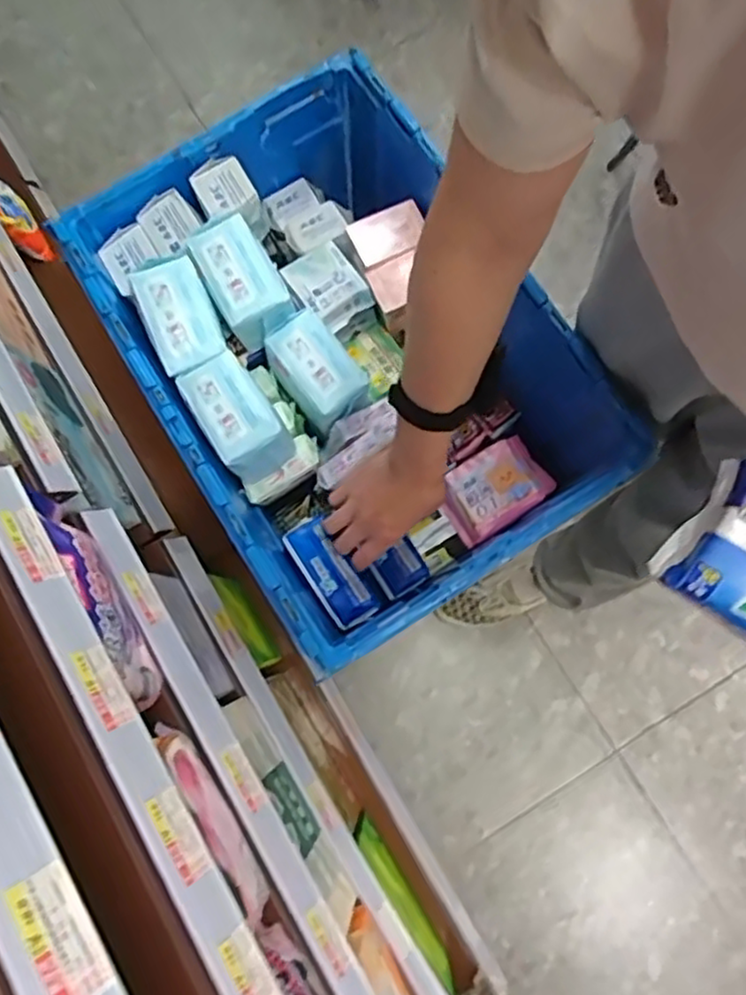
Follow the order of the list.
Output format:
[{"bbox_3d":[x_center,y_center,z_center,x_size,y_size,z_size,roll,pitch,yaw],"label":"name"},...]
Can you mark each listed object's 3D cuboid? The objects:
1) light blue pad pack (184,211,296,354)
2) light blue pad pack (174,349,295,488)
[{"bbox_3d":[-0.147,-0.240,0.772,0.075,0.073,0.124,-32,79,-4],"label":"light blue pad pack"},{"bbox_3d":[-0.148,-0.087,0.755,0.075,0.085,0.124,-35,80,-5],"label":"light blue pad pack"}]

